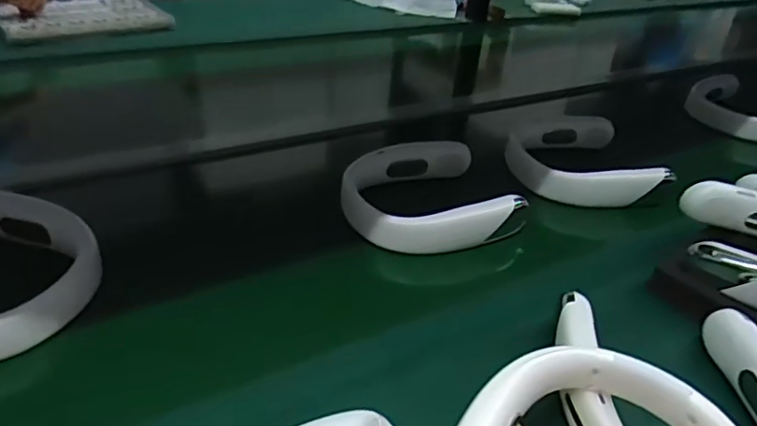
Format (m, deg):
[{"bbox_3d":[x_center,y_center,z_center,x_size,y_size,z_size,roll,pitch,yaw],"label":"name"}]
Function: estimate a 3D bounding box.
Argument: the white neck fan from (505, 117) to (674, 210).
[{"bbox_3d":[0.282,-0.094,0.861,0.184,0.045,0.238,1,35,-9],"label":"white neck fan"}]

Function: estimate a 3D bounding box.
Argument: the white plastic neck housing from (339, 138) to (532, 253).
[{"bbox_3d":[0.051,-0.023,0.724,0.192,0.056,0.169,-7,37,-20],"label":"white plastic neck housing"}]

